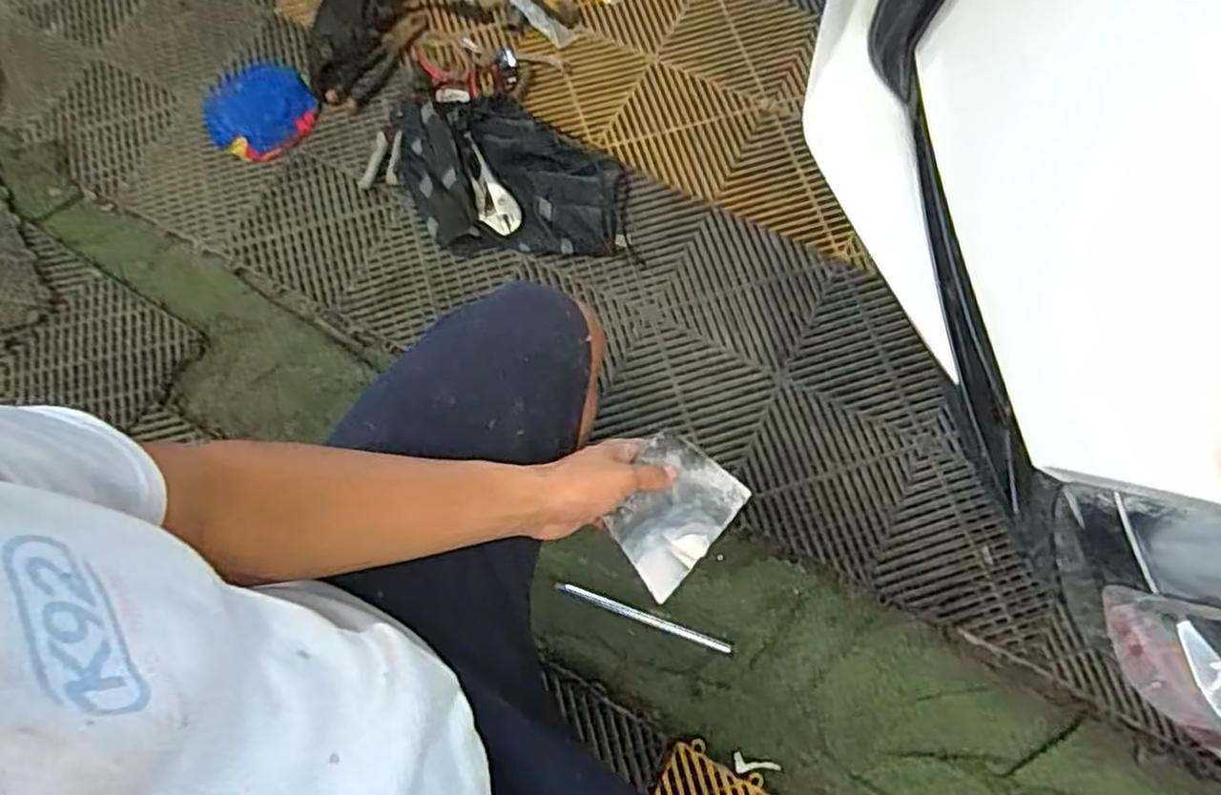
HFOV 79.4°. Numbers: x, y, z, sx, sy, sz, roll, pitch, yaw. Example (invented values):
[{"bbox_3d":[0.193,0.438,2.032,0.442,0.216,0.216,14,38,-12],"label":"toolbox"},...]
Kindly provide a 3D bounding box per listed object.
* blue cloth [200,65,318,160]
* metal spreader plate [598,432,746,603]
[{"bbox_3d":[-0.528,-0.432,1.106,0.162,0.020,0.162,-27,73,-6],"label":"blue cloth"},{"bbox_3d":[0.053,0.093,0.636,0.096,0.007,0.139,46,52,3],"label":"metal spreader plate"}]

